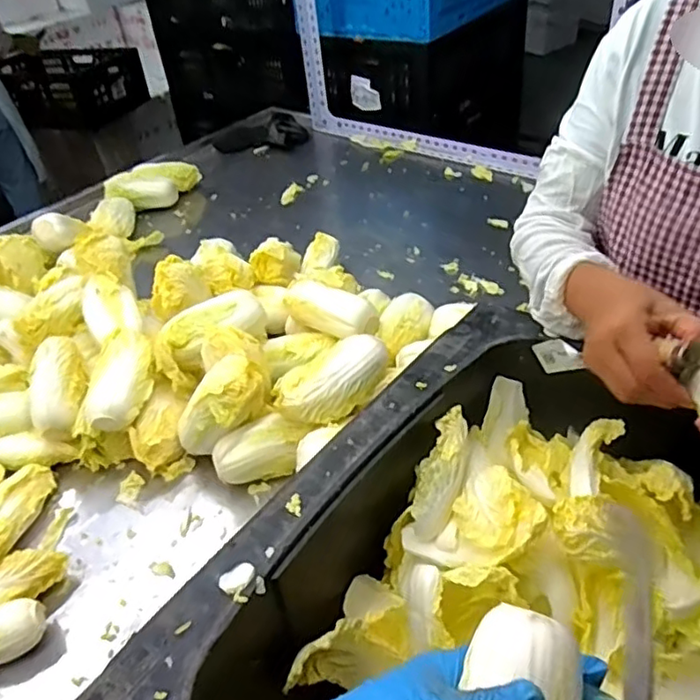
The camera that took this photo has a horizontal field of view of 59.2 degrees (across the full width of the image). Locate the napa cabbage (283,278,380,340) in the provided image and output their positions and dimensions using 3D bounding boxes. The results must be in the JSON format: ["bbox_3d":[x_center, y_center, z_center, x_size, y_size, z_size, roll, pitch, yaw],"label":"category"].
[{"bbox_3d":[-0.031,-0.053,0.848,0.129,0.058,0.054,20,47,29],"label":"napa cabbage"}]

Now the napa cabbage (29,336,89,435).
[{"bbox_3d":[-0.369,0.041,0.775,0.063,0.066,0.115,-14,40,-8],"label":"napa cabbage"}]

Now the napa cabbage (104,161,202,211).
[{"bbox_3d":[-0.419,-0.356,1.337,0.216,0.077,0.086,-30,45,-26],"label":"napa cabbage"}]

